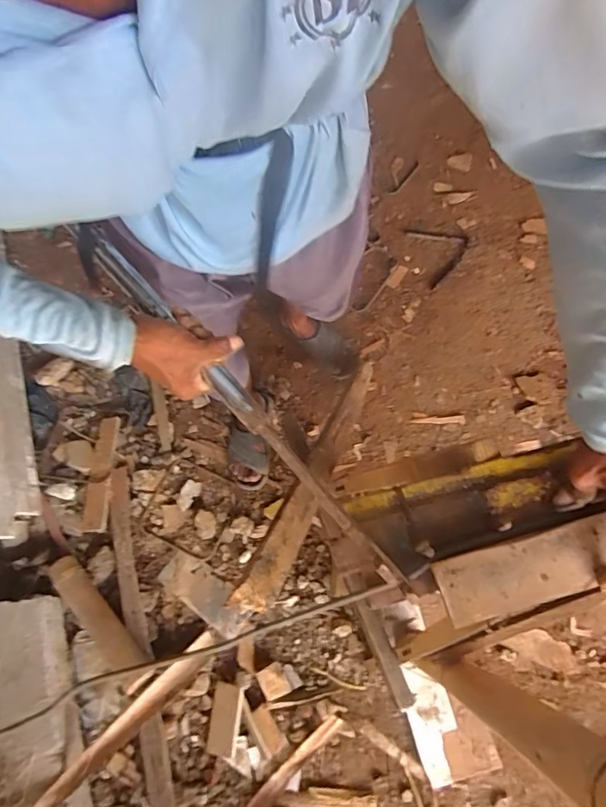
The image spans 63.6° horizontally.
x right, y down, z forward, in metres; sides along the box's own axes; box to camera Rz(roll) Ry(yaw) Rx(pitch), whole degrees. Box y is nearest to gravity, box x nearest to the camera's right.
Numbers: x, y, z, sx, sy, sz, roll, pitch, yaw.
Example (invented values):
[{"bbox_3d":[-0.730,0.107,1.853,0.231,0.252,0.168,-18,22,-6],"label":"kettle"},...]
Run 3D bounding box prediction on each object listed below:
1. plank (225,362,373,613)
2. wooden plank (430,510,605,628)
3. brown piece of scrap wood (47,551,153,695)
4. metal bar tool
[{"bbox_3d":[0.053,0.097,1.040,0.064,0.035,0.829,23,34,8],"label":"plank"},{"bbox_3d":[0.290,0.141,0.479,0.326,0.016,0.062,-13,71,-7],"label":"wooden plank"},{"bbox_3d":[-0.475,0.506,1.145,0.069,0.047,0.350,-40,76,-13],"label":"brown piece of scrap wood"},{"bbox_3d":[-0.072,-0.011,0.497,0.024,0.022,0.505,-40,79,-13],"label":"metal bar tool"}]

